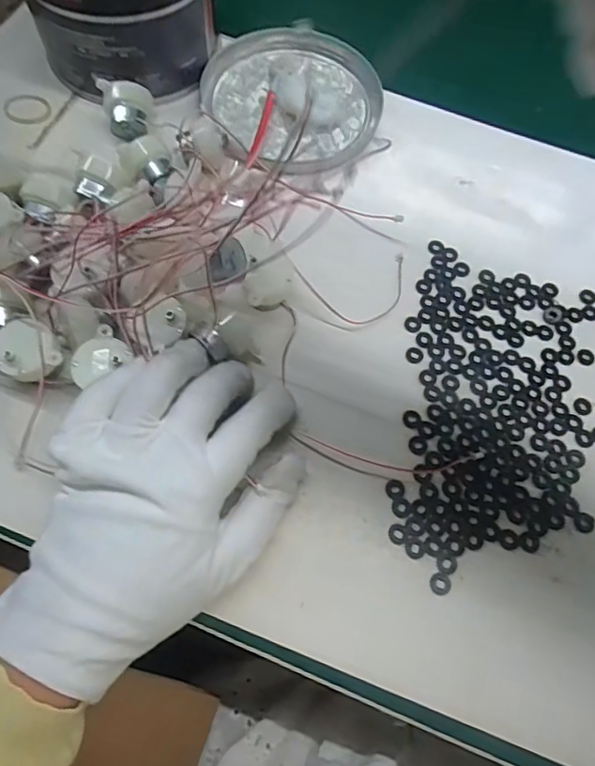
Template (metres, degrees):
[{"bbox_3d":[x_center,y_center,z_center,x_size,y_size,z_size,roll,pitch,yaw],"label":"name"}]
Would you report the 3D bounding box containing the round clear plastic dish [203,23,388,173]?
[{"bbox_3d":[-0.002,-0.214,0.392,0.121,0.012,0.129,1,68,-3],"label":"round clear plastic dish"}]

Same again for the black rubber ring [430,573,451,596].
[{"bbox_3d":[0.072,0.101,0.265,0.010,0.004,0.011,1,68,-3],"label":"black rubber ring"}]

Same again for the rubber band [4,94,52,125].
[{"bbox_3d":[-0.194,-0.195,0.376,0.036,0.006,0.027,41,72,13],"label":"rubber band"}]

